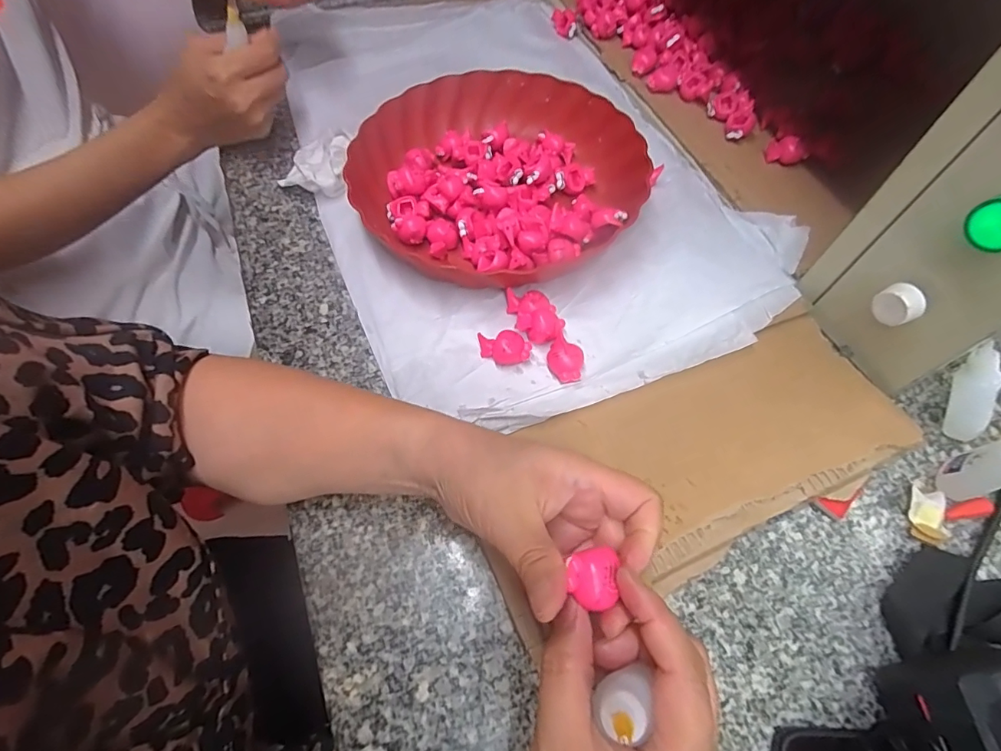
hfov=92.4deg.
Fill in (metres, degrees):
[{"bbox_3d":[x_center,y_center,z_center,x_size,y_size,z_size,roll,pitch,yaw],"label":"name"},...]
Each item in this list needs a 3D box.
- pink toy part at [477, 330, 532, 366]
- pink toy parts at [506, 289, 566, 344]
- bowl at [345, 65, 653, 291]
[{"bbox_3d":[0.004,-0.020,0.345,0.036,0.020,0.022,-7,63,-4],"label":"pink toy part"},{"bbox_3d":[0.026,-0.047,0.359,0.033,0.019,0.050,-14,63,-7],"label":"pink toy parts"},{"bbox_3d":[0.001,-0.176,0.418,0.234,0.045,0.229,0,62,0],"label":"bowl"}]

